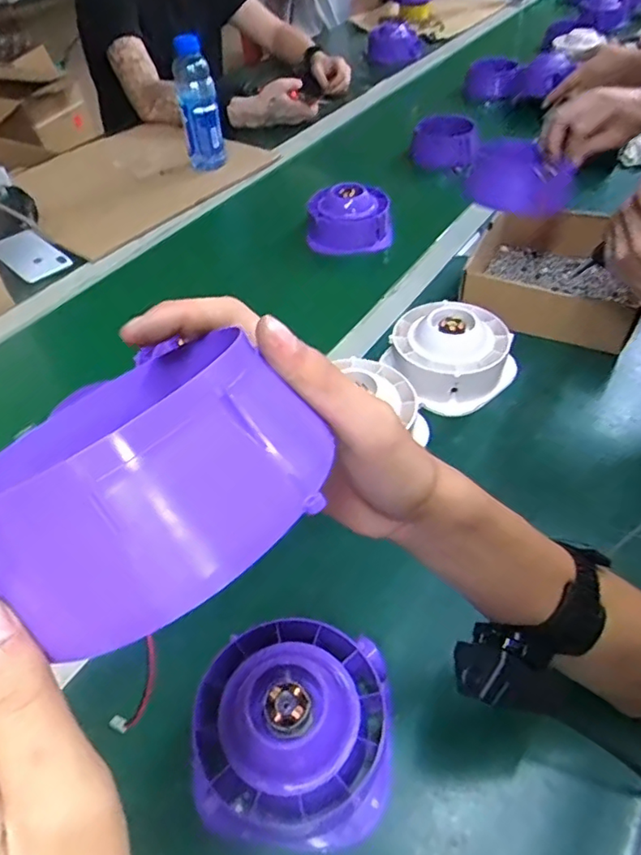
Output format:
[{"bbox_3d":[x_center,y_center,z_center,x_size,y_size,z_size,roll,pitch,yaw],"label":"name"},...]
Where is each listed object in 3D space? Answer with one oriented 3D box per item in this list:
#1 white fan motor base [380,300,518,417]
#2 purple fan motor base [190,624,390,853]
[{"bbox_3d":[0.147,-0.086,0.650,0.136,0.068,0.123,29,55,27],"label":"white fan motor base"},{"bbox_3d":[-0.017,0.211,0.396,0.129,0.080,0.129,-2,47,2],"label":"purple fan motor base"}]

